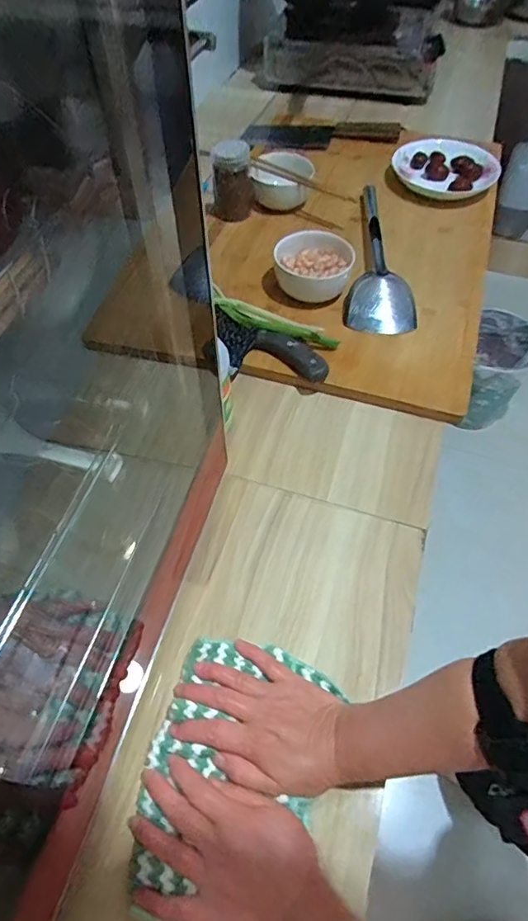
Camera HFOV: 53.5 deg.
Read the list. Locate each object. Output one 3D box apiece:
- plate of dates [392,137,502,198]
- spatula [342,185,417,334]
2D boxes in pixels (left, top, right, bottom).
[{"bbox_3d":[0.303,-0.488,0.875,0.171,0.033,0.146,15,57,9],"label":"plate of dates"},{"bbox_3d":[0.180,-0.304,0.760,0.093,0.032,0.306,10,57,6],"label":"spatula"}]

